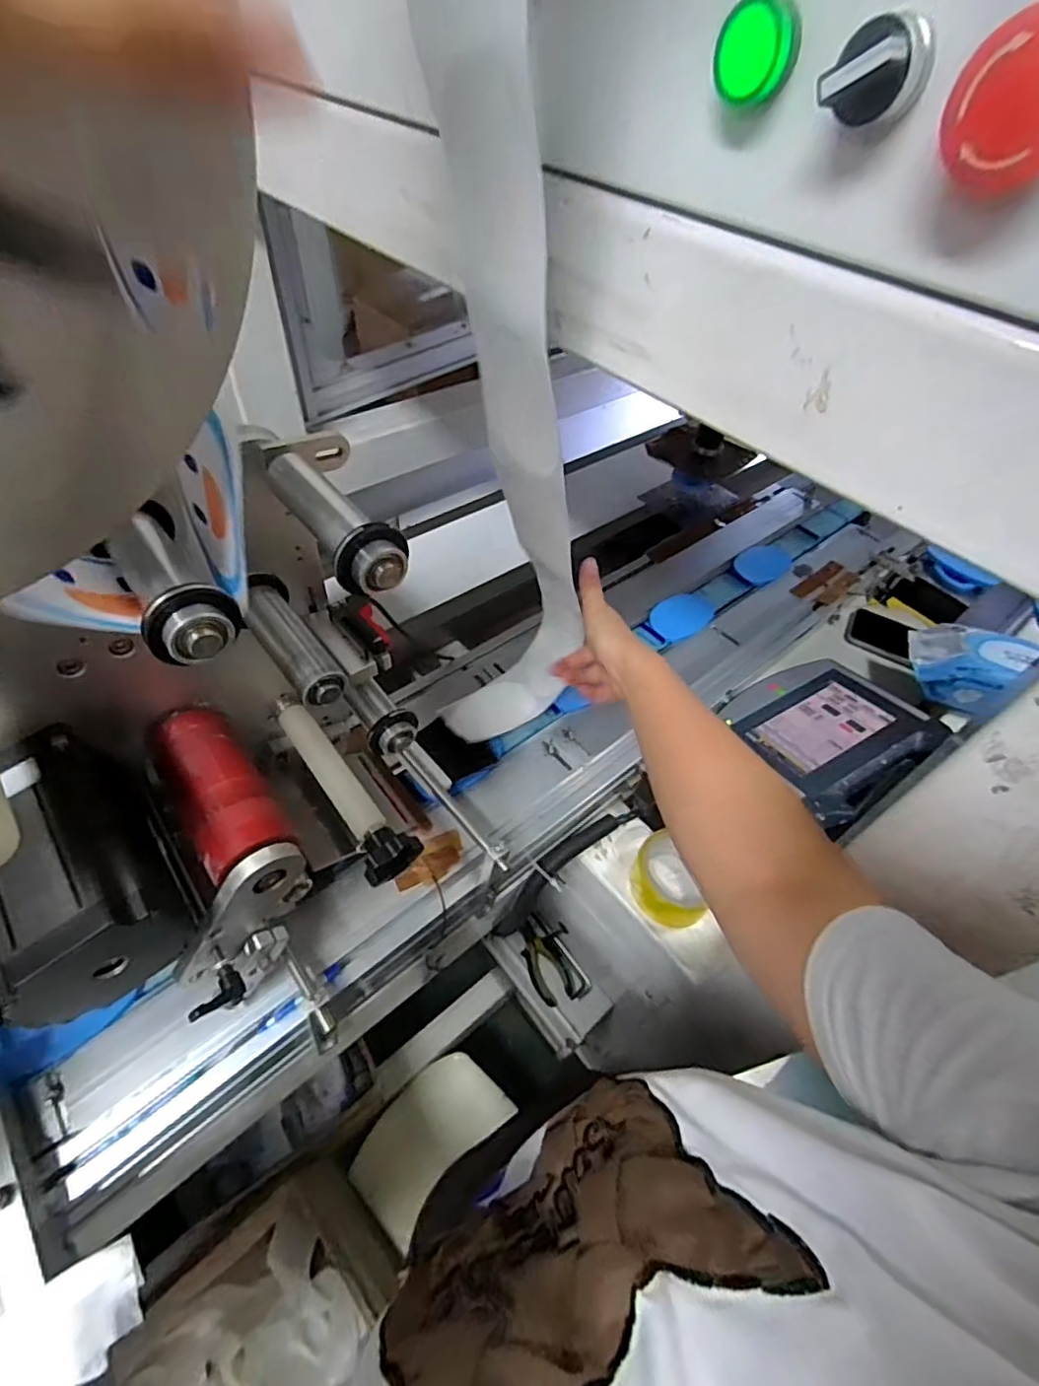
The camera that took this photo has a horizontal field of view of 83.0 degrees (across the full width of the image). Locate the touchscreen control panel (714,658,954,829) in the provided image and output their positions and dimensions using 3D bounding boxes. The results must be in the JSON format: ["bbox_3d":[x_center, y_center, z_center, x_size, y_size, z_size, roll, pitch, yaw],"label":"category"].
[{"bbox_3d":[0.372,0.060,0.719,0.206,0.082,0.212,-24,43,-13],"label":"touchscreen control panel"}]

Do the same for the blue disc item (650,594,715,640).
[{"bbox_3d":[0.234,-0.111,0.848,0.114,0.014,0.064,-29,58,-25],"label":"blue disc item"}]

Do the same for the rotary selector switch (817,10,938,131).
[{"bbox_3d":[0.116,-0.201,0.190,0.026,0.024,0.022,-27,58,-24],"label":"rotary selector switch"}]

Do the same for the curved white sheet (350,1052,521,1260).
[{"bbox_3d":[-0.154,0.757,1.006,0.156,0.034,0.250,38,57,24],"label":"curved white sheet"}]

